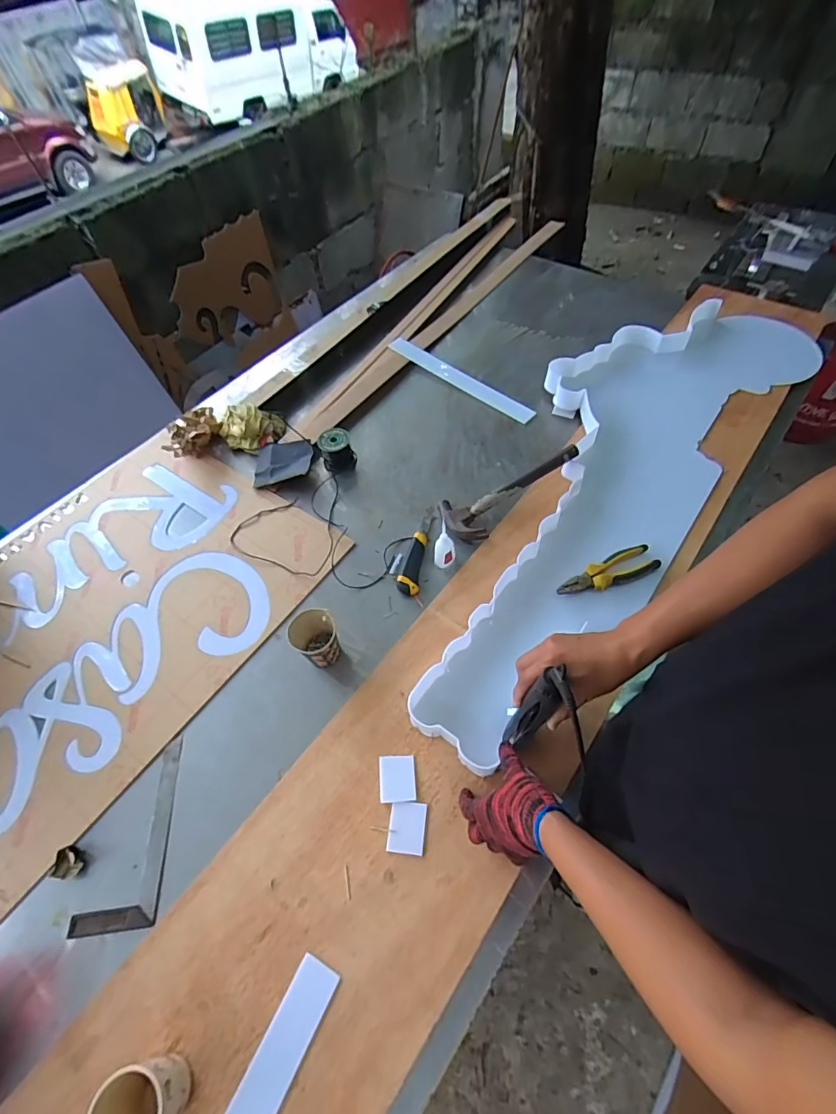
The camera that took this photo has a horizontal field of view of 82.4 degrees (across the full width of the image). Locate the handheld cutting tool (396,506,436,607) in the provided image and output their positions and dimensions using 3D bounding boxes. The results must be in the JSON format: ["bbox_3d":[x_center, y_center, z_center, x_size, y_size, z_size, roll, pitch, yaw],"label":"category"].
[{"bbox_3d":[0.005,-0.017,0.931,0.047,0.023,0.215,9,57,11],"label":"handheld cutting tool"}]

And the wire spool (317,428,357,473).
[{"bbox_3d":[-0.179,-0.234,1.062,0.073,0.066,0.077,-15,55,-6],"label":"wire spool"}]

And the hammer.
[{"bbox_3d":[0.186,-0.132,0.950,0.297,0.043,0.107,-33,58,-3],"label":"hammer"}]

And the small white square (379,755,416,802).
[{"bbox_3d":[-0.030,0.323,0.698,0.052,0.004,0.061,1,53,-7],"label":"small white square"}]

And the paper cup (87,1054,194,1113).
[{"bbox_3d":[-0.284,0.570,0.497,0.068,0.097,0.071,-2,58,3],"label":"paper cup"}]

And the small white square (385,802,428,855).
[{"bbox_3d":[-0.015,0.375,0.663,0.051,0.007,0.063,4,56,8],"label":"small white square"}]

